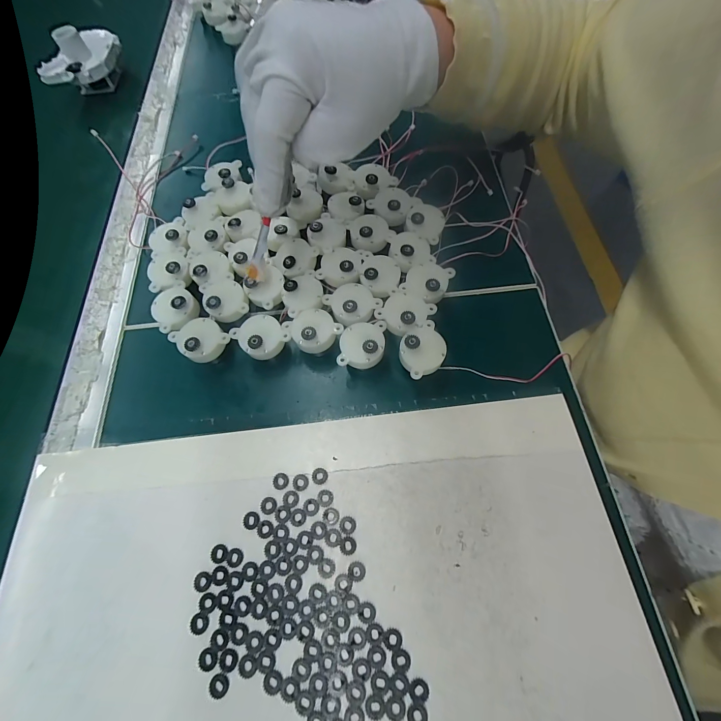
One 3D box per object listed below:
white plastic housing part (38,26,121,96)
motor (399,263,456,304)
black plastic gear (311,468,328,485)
[{"bbox_3d":[-0.330,-0.359,0.394,0.045,0.055,0.100,34,73,15],"label":"white plastic housing part"},{"bbox_3d":[0.052,-0.059,0.263,0.032,0.030,0.039,27,71,13],"label":"motor"},{"bbox_3d":[-0.028,0.078,0.222,0.011,0.004,0.011,-1,67,2],"label":"black plastic gear"}]

